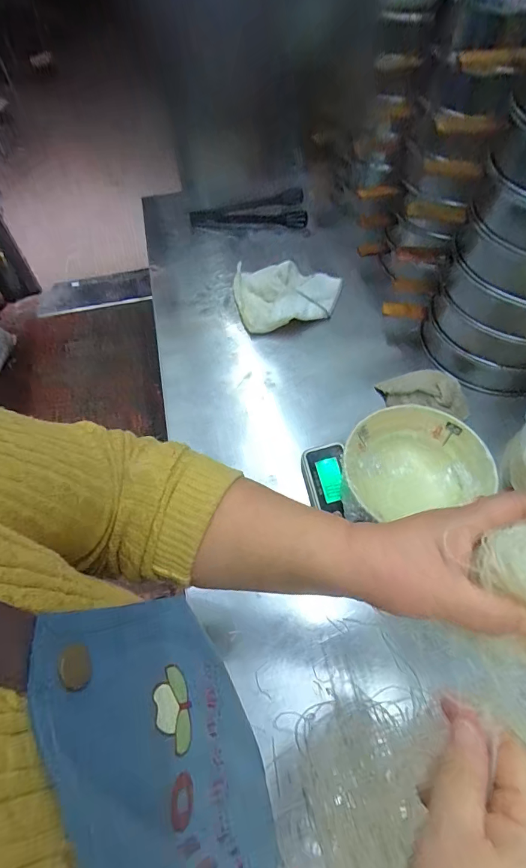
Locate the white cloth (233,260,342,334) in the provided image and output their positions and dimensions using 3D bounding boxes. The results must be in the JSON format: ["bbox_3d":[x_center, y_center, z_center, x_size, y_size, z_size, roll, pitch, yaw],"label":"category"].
[{"bbox_3d":[0.051,-0.275,0.786,0.203,0.024,0.171,-9,57,-4],"label":"white cloth"}]

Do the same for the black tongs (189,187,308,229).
[{"bbox_3d":[-0.031,-0.500,0.915,0.263,0.071,0.038,-7,57,-2],"label":"black tongs"}]

